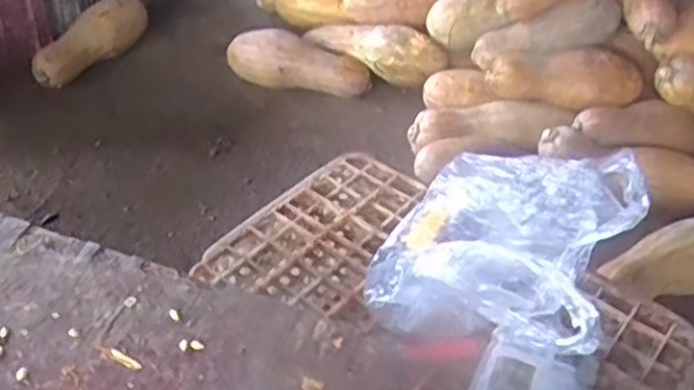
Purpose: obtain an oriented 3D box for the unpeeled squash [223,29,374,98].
[{"bbox_3d":[-0.105,-0.286,1.629,0.311,0.133,0.096,5,40,0],"label":"unpeeled squash"}]

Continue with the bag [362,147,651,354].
[{"bbox_3d":[0.150,0.053,0.740,0.244,0.150,0.240,26,44,23],"label":"bag"}]

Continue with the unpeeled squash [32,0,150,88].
[{"bbox_3d":[-0.556,-0.346,1.581,0.101,0.099,0.291,29,59,26],"label":"unpeeled squash"}]

